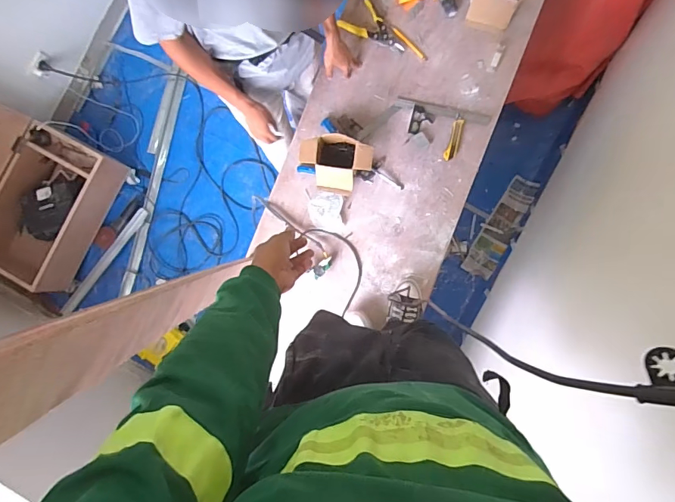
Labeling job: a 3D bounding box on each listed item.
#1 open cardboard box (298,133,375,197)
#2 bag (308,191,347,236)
[{"bbox_3d":[-0.010,-0.276,1.387,0.229,0.096,0.169,13,90,6],"label":"open cardboard box"},{"bbox_3d":[-0.030,-0.127,1.424,0.129,0.029,0.121,11,89,6],"label":"bag"}]

